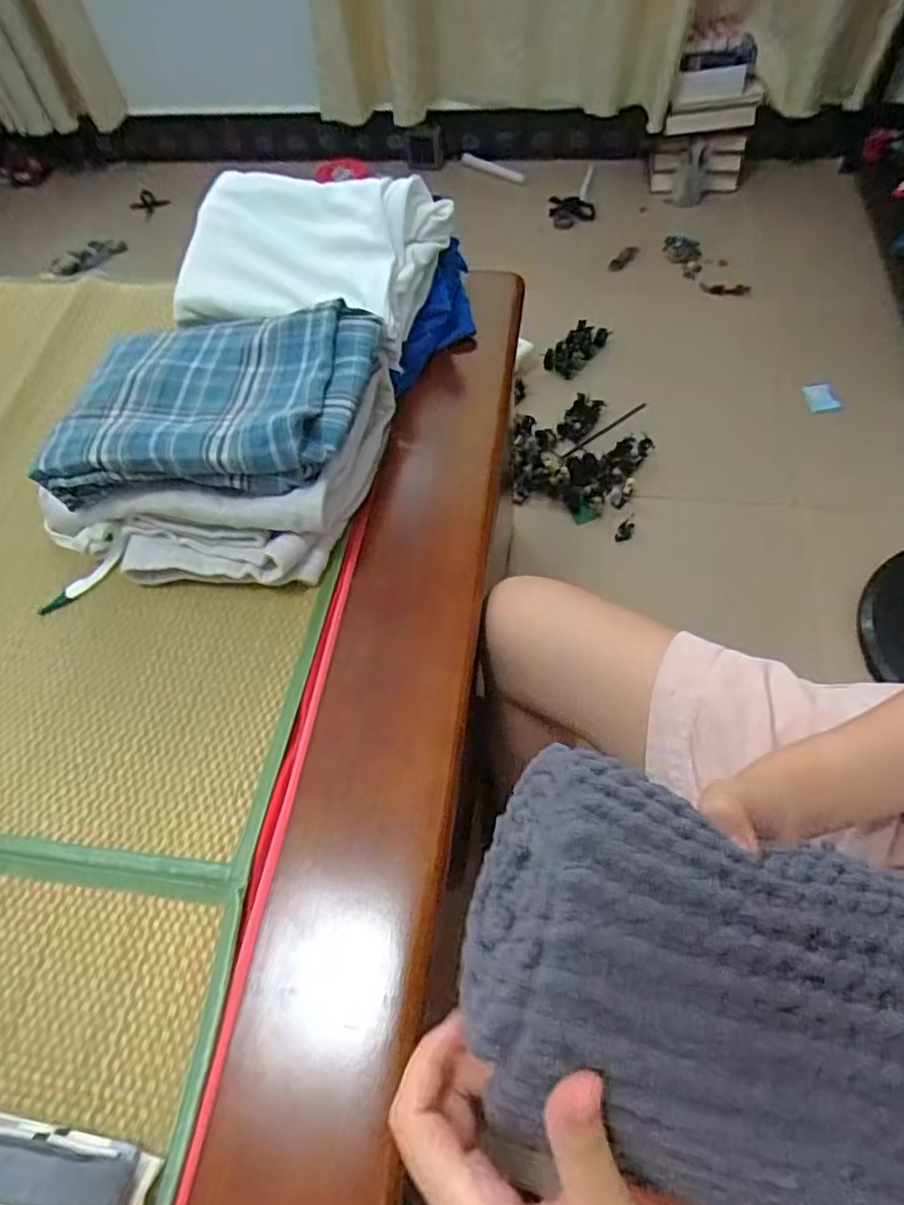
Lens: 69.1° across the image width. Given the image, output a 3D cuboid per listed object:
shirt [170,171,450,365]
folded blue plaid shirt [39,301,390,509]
[{"bbox_3d":[-0.141,-0.351,0.676,0.256,0.061,0.169,7,76,5],"label":"shirt"},{"bbox_3d":[-0.215,-0.188,0.594,0.273,0.049,0.194,3,59,6],"label":"folded blue plaid shirt"}]

